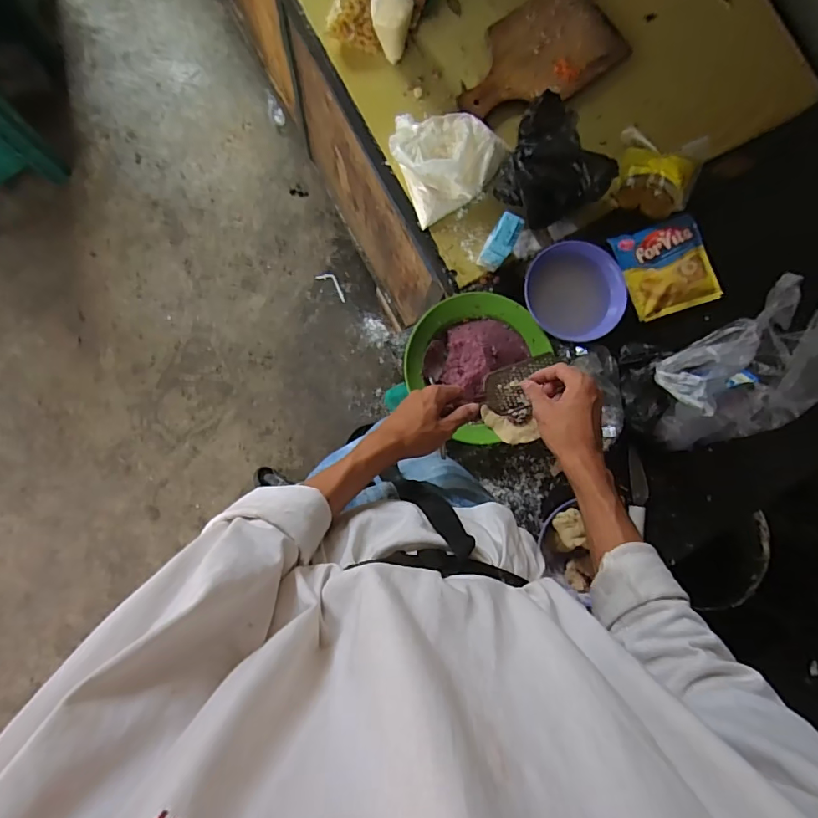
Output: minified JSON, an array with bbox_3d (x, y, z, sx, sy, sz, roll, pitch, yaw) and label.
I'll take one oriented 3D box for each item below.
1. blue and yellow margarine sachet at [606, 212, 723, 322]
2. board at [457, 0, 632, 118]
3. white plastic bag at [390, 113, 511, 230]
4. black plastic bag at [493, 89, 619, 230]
[{"bbox_3d":[0.399,-0.218,0.743,0.137,0.021,0.138,-18,89,-8],"label":"blue and yellow margarine sachet"},{"bbox_3d":[0.198,-0.558,0.764,0.277,0.024,0.156,-35,92,-8],"label":"board"},{"bbox_3d":[0.061,-0.382,0.725,0.165,0.063,0.147,-28,91,-8],"label":"white plastic bag"},{"bbox_3d":[0.211,-0.362,0.729,0.156,0.062,0.163,-44,93,-7],"label":"black plastic bag"}]

